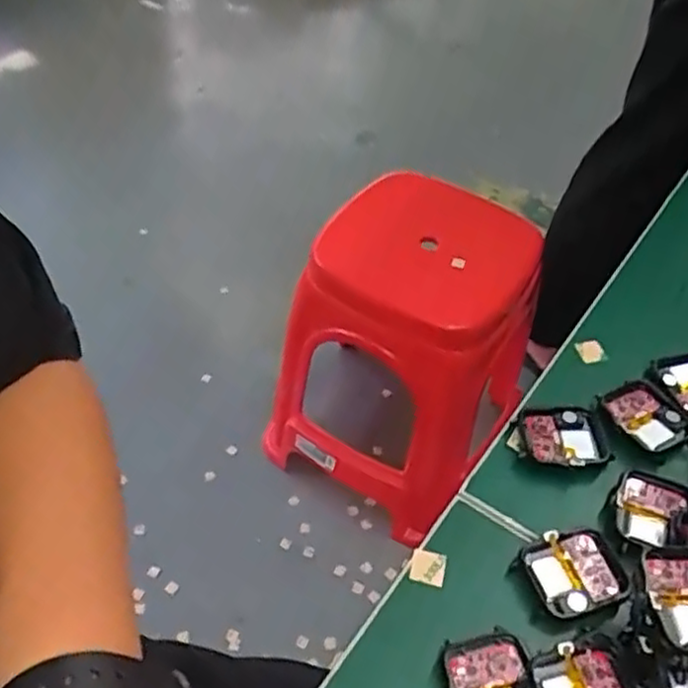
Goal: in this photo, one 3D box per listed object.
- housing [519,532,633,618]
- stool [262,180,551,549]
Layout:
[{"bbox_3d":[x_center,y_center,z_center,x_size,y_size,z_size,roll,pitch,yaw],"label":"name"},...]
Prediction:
[{"bbox_3d":[0.104,0.103,0.328,0.041,0.011,0.036,-12,50,-14],"label":"housing"},{"bbox_3d":[0.072,0.014,1.063,0.329,0.404,0.302,21,50,14],"label":"stool"}]

